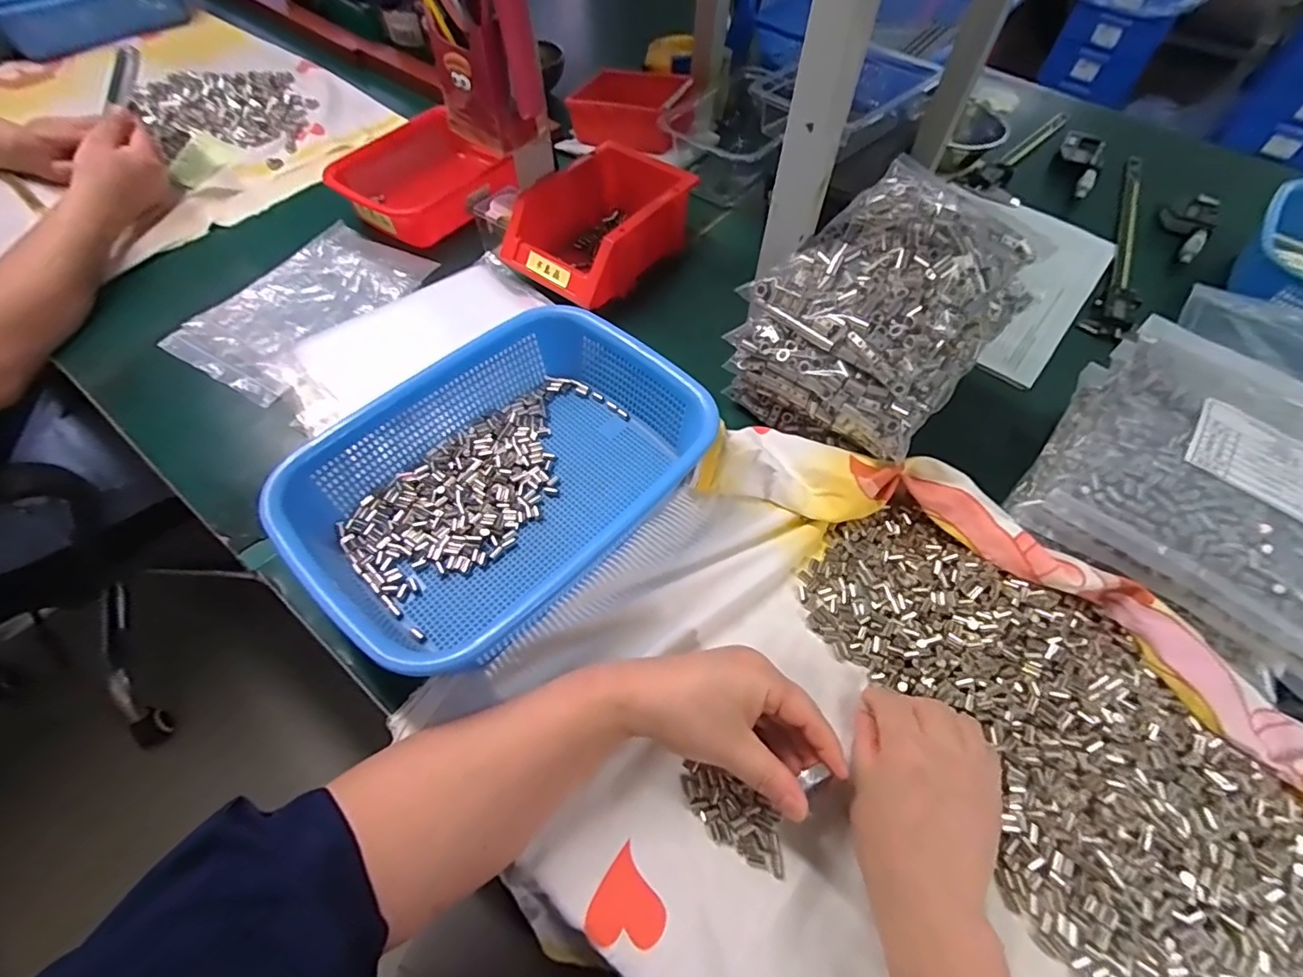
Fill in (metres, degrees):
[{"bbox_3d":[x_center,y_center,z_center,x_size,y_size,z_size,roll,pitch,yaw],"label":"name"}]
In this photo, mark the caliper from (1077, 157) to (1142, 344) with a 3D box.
[{"bbox_3d":[0.574,-0.299,0.666,0.048,0.011,0.391,28,61,15],"label":"caliper"}]

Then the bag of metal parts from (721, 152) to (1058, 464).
[{"bbox_3d":[0.194,-0.140,0.469,0.159,0.136,0.222,38,64,20],"label":"bag of metal parts"}]

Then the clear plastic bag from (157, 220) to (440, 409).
[{"bbox_3d":[-0.349,-0.187,0.559,0.160,0.023,0.221,26,62,20],"label":"clear plastic bag"}]

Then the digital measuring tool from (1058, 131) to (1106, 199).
[{"bbox_3d":[0.572,-0.436,0.741,0.058,0.022,0.158,28,61,15],"label":"digital measuring tool"}]

